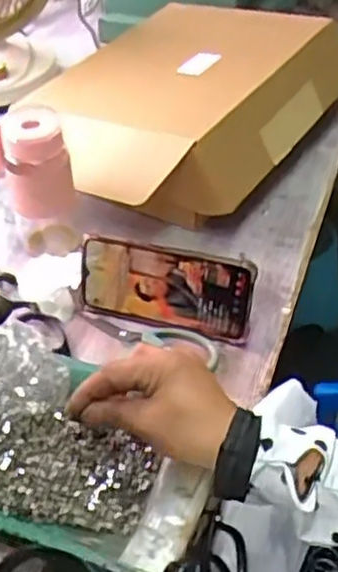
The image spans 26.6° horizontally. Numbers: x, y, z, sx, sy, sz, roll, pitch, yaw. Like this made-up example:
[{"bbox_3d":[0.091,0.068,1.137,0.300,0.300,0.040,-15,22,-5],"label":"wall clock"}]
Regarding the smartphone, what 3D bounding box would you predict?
[{"bbox_3d":[-0.005,0.001,0.663,0.163,0.081,0.010,11,28,16],"label":"smartphone"}]

